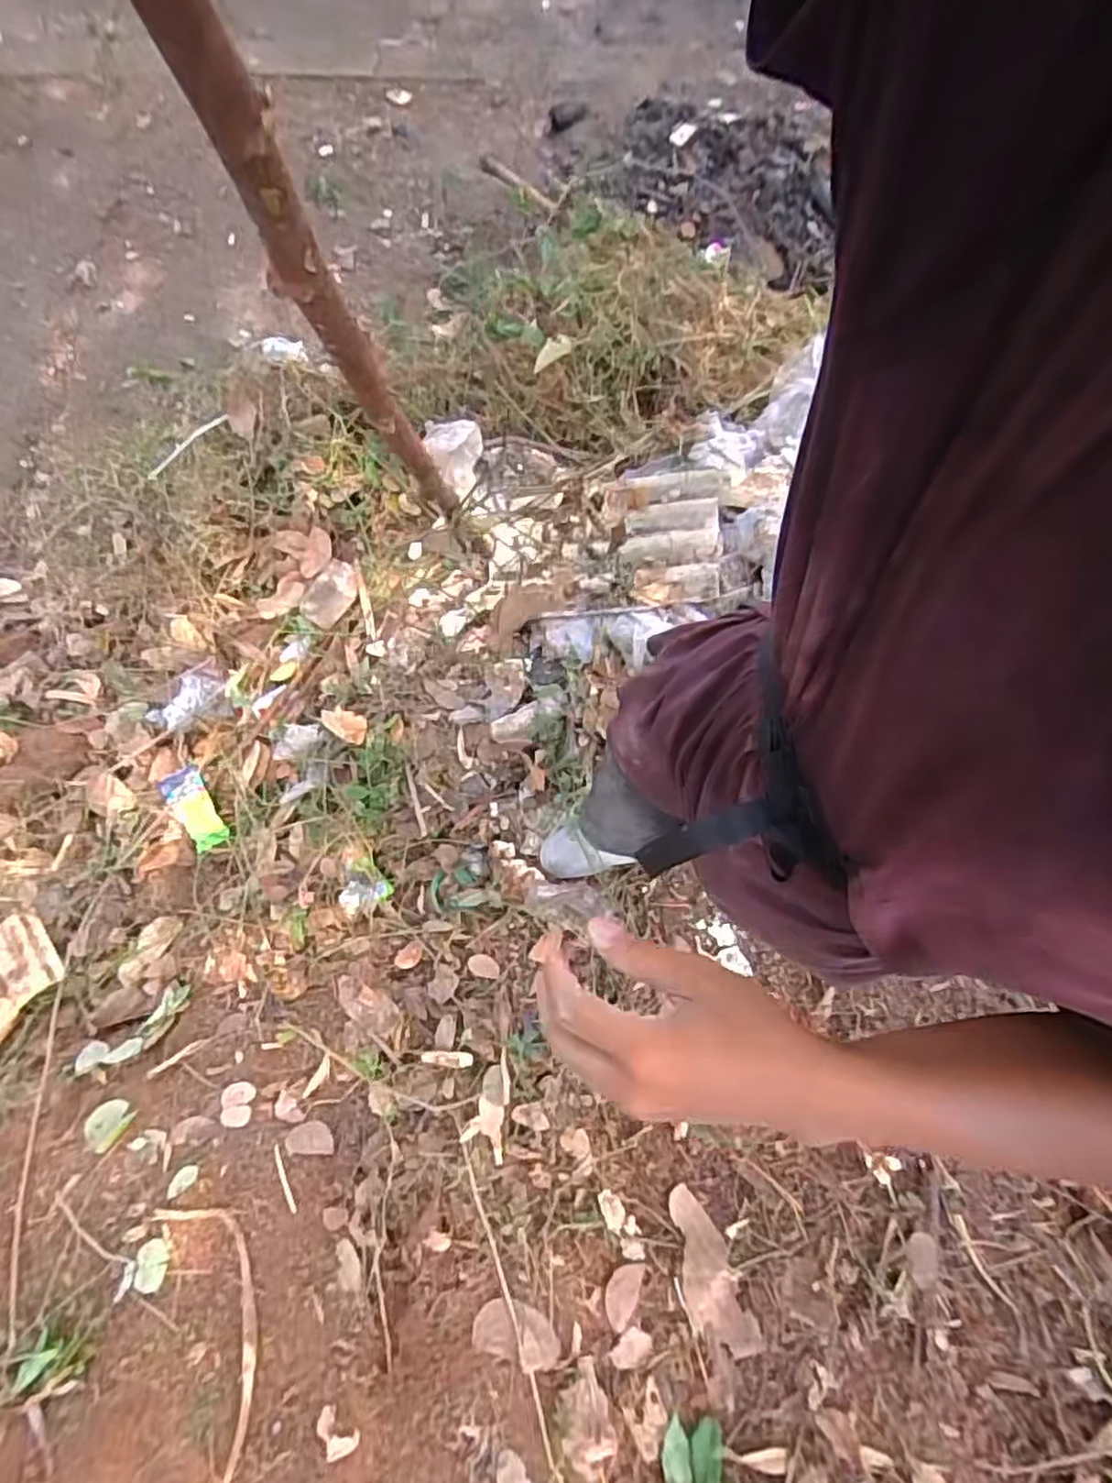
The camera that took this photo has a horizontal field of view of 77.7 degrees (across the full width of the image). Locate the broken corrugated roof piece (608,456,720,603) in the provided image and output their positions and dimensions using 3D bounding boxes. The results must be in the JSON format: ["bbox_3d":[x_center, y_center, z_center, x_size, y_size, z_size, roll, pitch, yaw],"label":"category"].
[{"bbox_3d":[0.204,-0.387,1.286,0.189,0.053,0.288,3,76,1],"label":"broken corrugated roof piece"}]

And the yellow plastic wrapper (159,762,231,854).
[{"bbox_3d":[-0.687,0.123,1.308,0.081,0.046,0.177,-34,78,-8],"label":"yellow plastic wrapper"}]

